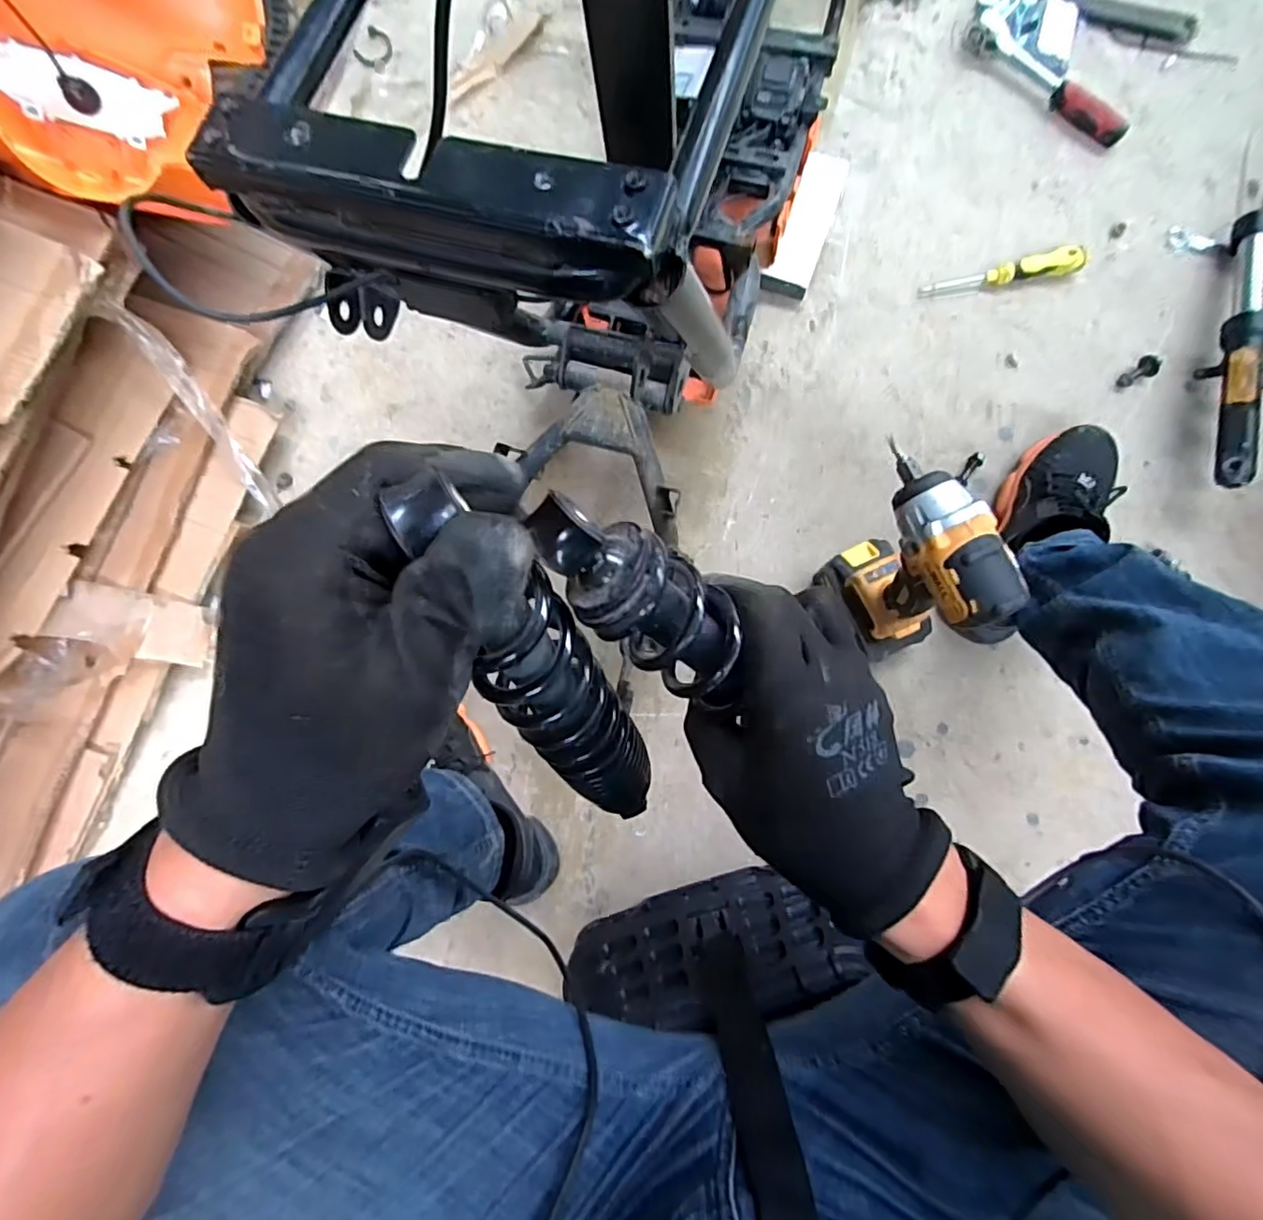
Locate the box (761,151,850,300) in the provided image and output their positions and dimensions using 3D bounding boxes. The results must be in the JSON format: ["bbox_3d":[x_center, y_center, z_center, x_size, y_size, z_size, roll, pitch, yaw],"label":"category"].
[{"bbox_3d":[0.223,-0.488,0.759,0.057,0.031,0.192,21,82,4],"label":"box"}]

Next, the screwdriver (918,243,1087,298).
[{"bbox_3d":[0.465,-0.423,0.749,0.196,0.031,0.032,-12,81,-1],"label":"screwdriver"}]

